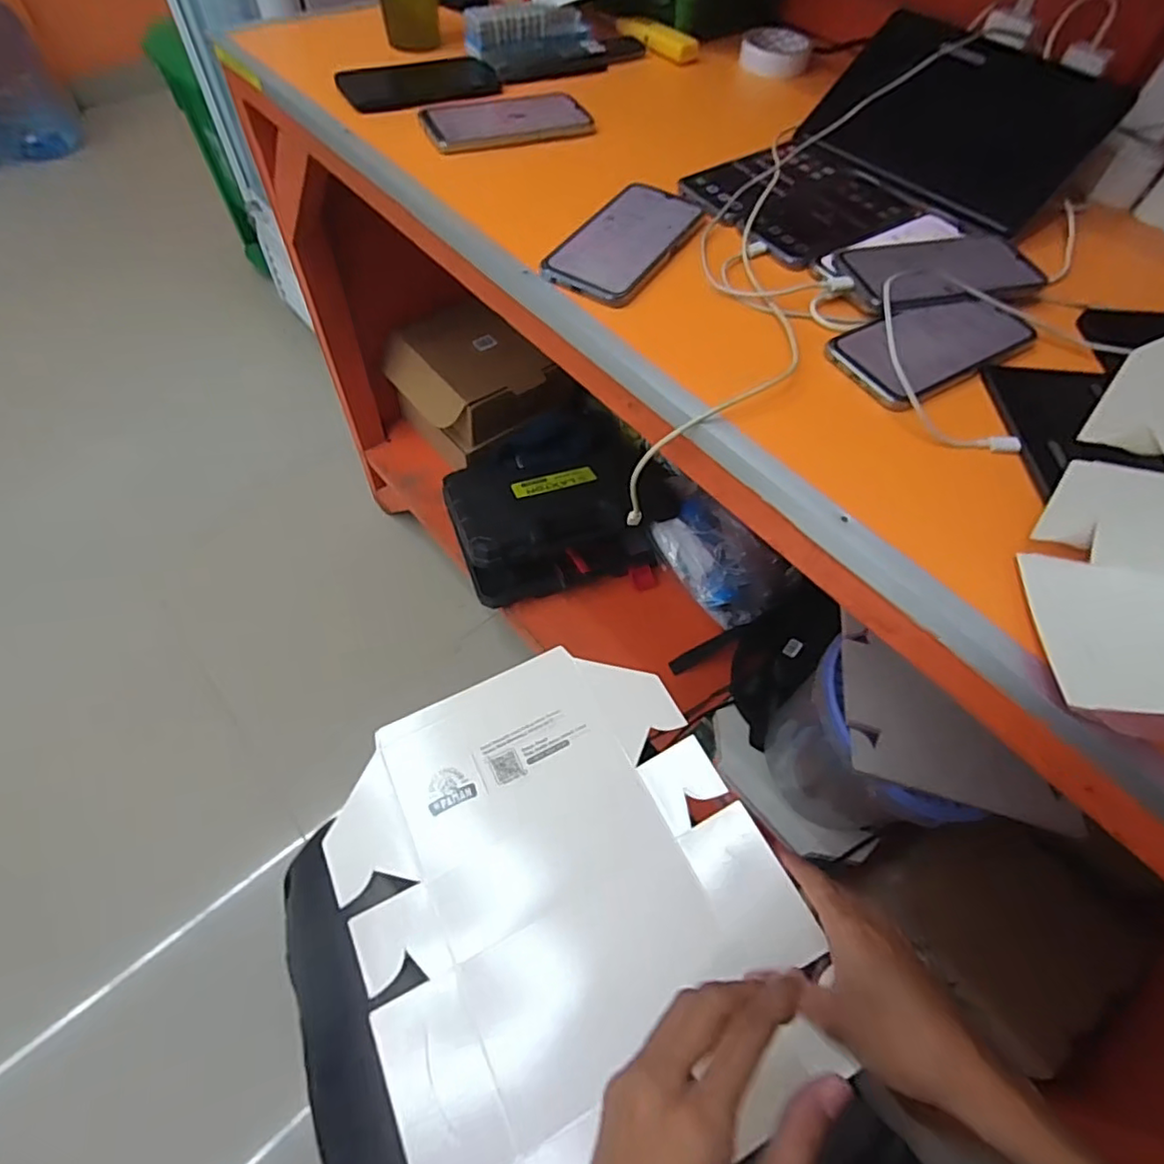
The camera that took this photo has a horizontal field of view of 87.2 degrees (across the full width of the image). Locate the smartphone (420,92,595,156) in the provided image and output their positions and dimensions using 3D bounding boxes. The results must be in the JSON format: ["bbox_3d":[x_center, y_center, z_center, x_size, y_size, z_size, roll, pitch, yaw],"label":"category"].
[{"bbox_3d":[-0.073,-0.472,0.626,0.170,0.016,0.079,-19,62,-15],"label":"smartphone"}]

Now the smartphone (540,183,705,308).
[{"bbox_3d":[0.040,-0.296,0.531,0.081,0.017,0.172,28,61,12],"label":"smartphone"}]

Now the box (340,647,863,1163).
[{"bbox_3d":[-0.013,0.220,0.437,0.280,0.029,0.334,-24,62,-13],"label":"box"}]

